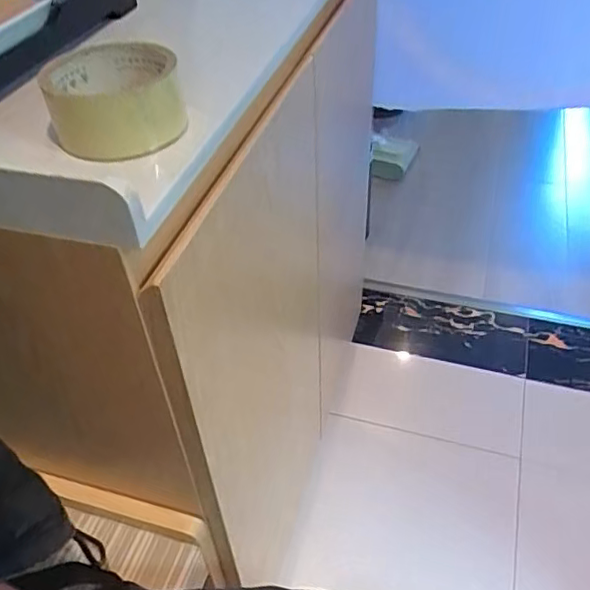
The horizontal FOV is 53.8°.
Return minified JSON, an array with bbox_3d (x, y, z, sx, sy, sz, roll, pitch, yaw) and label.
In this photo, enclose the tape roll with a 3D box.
[{"bbox_3d":[-0.116,-0.124,0.374,0.080,0.052,0.076,-2,43,2],"label":"tape roll"}]

